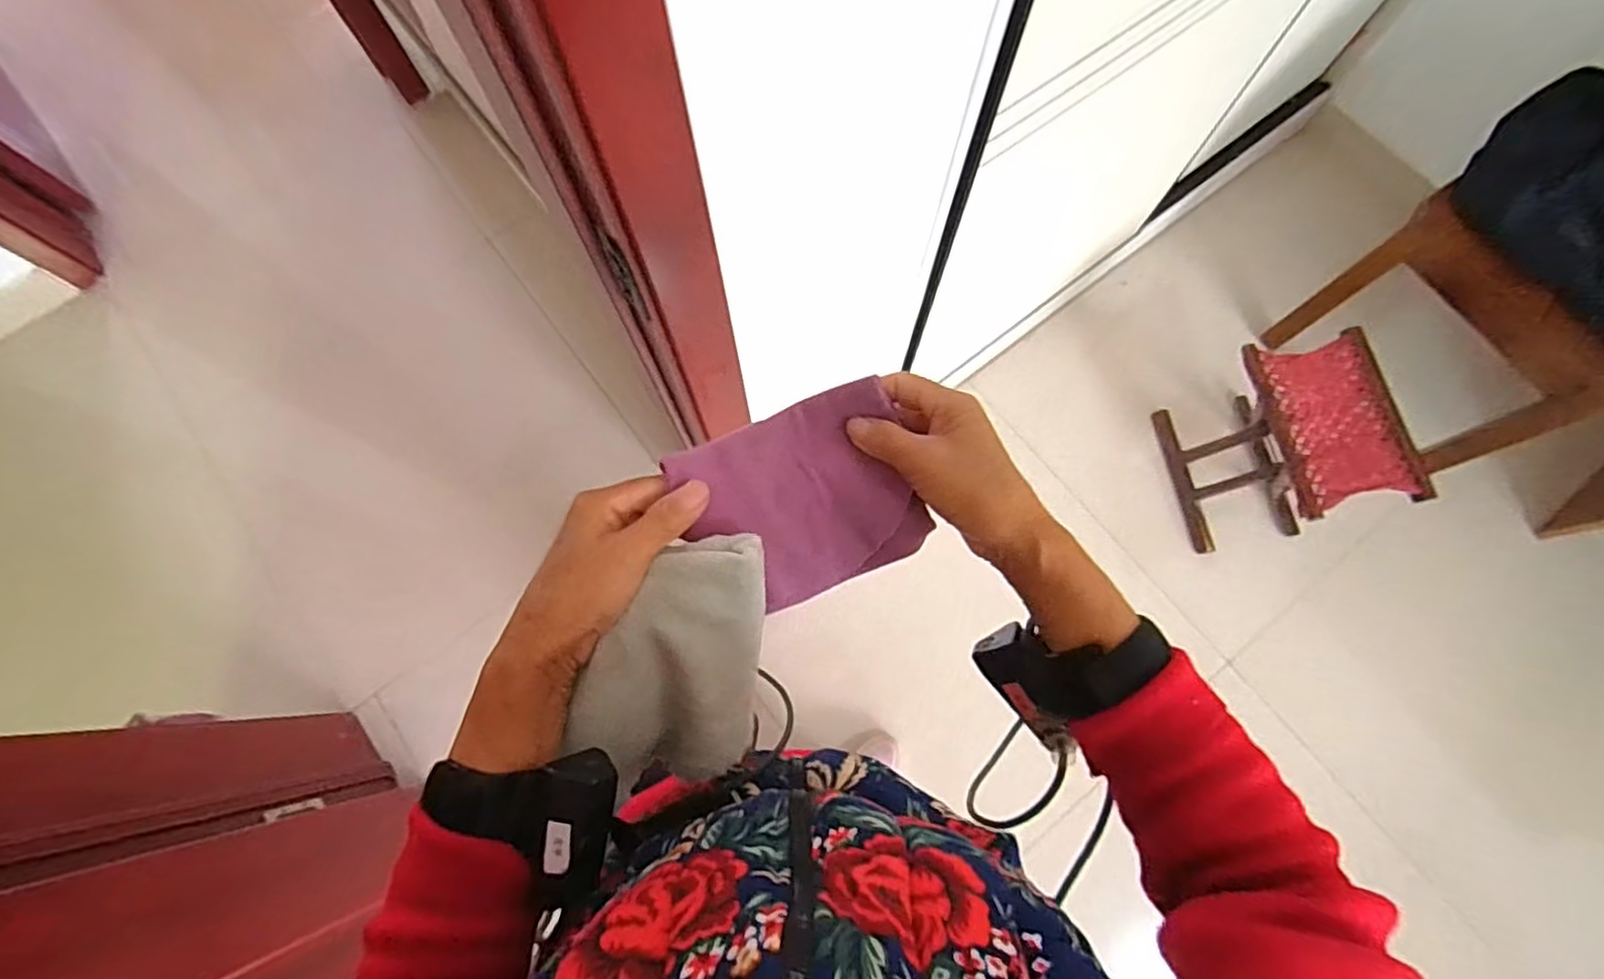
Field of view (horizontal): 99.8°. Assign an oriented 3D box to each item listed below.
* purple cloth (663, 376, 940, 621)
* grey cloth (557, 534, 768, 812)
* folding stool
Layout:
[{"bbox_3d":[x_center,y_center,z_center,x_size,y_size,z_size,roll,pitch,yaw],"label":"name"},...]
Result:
[{"bbox_3d":[0.002,0.006,0.406,0.130,0.063,0.103,-22,76,-5],"label":"purple cloth"},{"bbox_3d":[-0.071,0.101,0.393,0.104,0.035,0.165,7,109,-15],"label":"grey cloth"},{"bbox_3d":[0.915,-0.078,1.317,0.231,0.358,0.303,-11,75,-2],"label":"folding stool"}]

